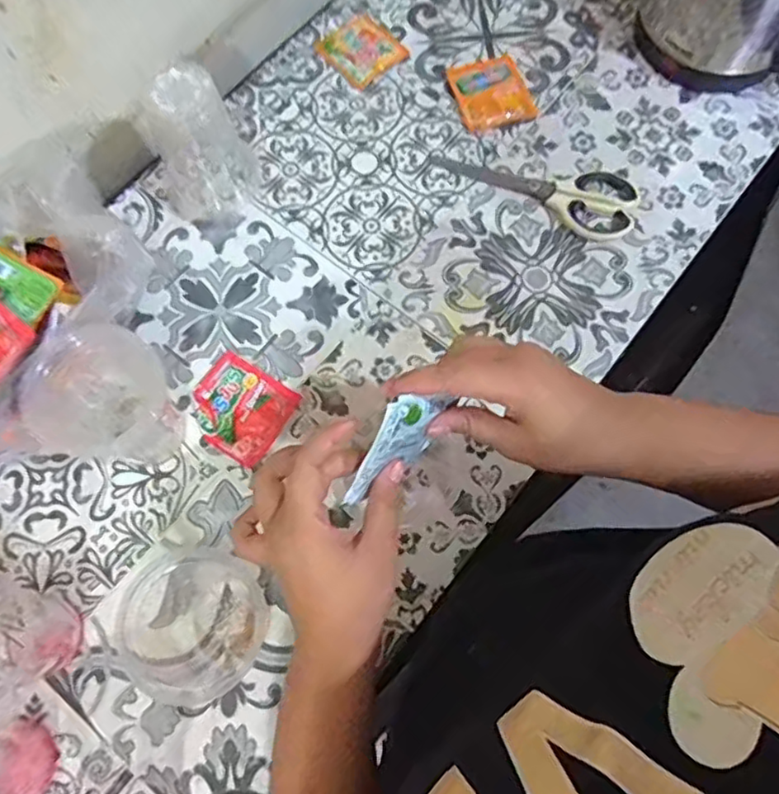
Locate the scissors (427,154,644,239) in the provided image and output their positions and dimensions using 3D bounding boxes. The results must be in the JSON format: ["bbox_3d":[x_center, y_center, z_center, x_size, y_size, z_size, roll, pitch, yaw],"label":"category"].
[{"bbox_3d":[0.138,-0.206,0.610,0.192,0.009,0.069,24,74,8],"label":"scissors"}]

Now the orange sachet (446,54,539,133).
[{"bbox_3d":[0.102,-0.304,0.640,0.070,0.012,0.082,-15,73,-5],"label":"orange sachet"}]

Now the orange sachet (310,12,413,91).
[{"bbox_3d":[-0.028,-0.357,0.656,0.073,0.011,0.076,-38,76,-11],"label":"orange sachet"}]

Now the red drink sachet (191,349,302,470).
[{"bbox_3d":[-0.126,0.008,0.541,0.079,0.005,0.073,32,75,10],"label":"red drink sachet"}]

